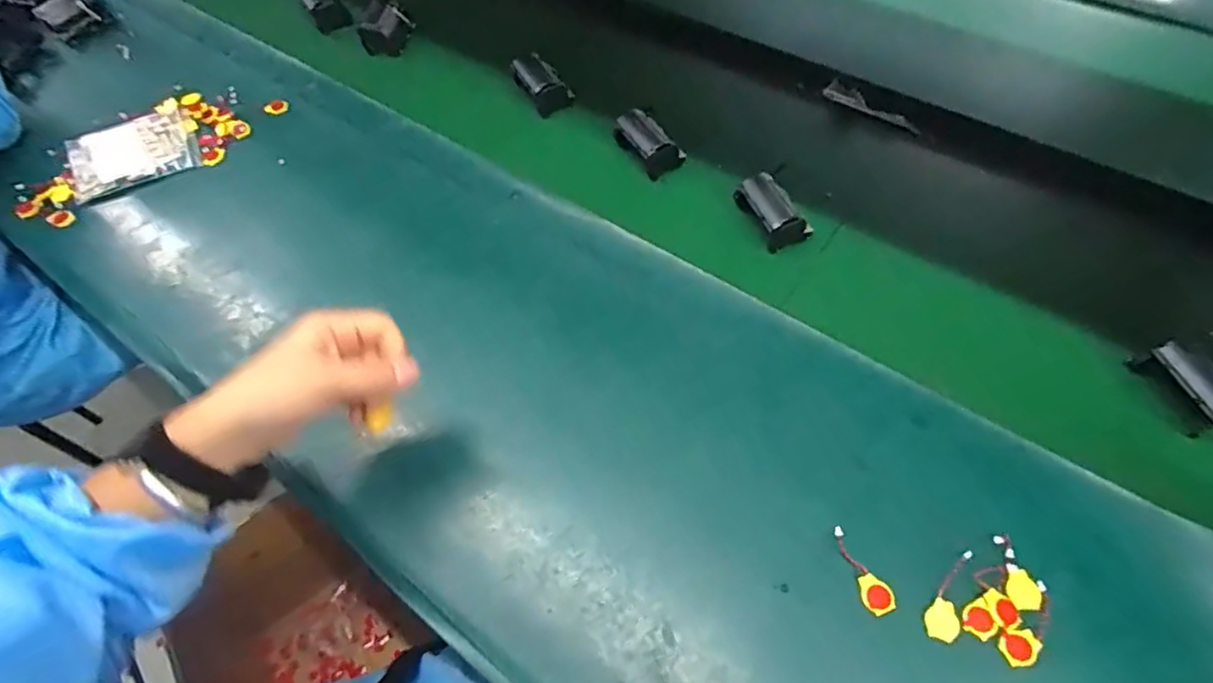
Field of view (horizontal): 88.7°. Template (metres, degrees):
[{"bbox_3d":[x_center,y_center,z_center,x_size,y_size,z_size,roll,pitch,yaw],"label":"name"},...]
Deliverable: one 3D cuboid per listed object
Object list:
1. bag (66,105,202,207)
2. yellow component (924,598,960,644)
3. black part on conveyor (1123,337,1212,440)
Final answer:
[{"bbox_3d":[-0.528,-0.213,0.685,0.126,0.016,0.097,-27,60,-12],"label":"bag"},{"bbox_3d":[0.216,0.179,0.399,0.021,0.004,0.025,12,60,11],"label":"yellow component"},{"bbox_3d":[0.437,0.035,0.468,0.030,0.044,0.066,-17,59,-7],"label":"black part on conveyor"}]

